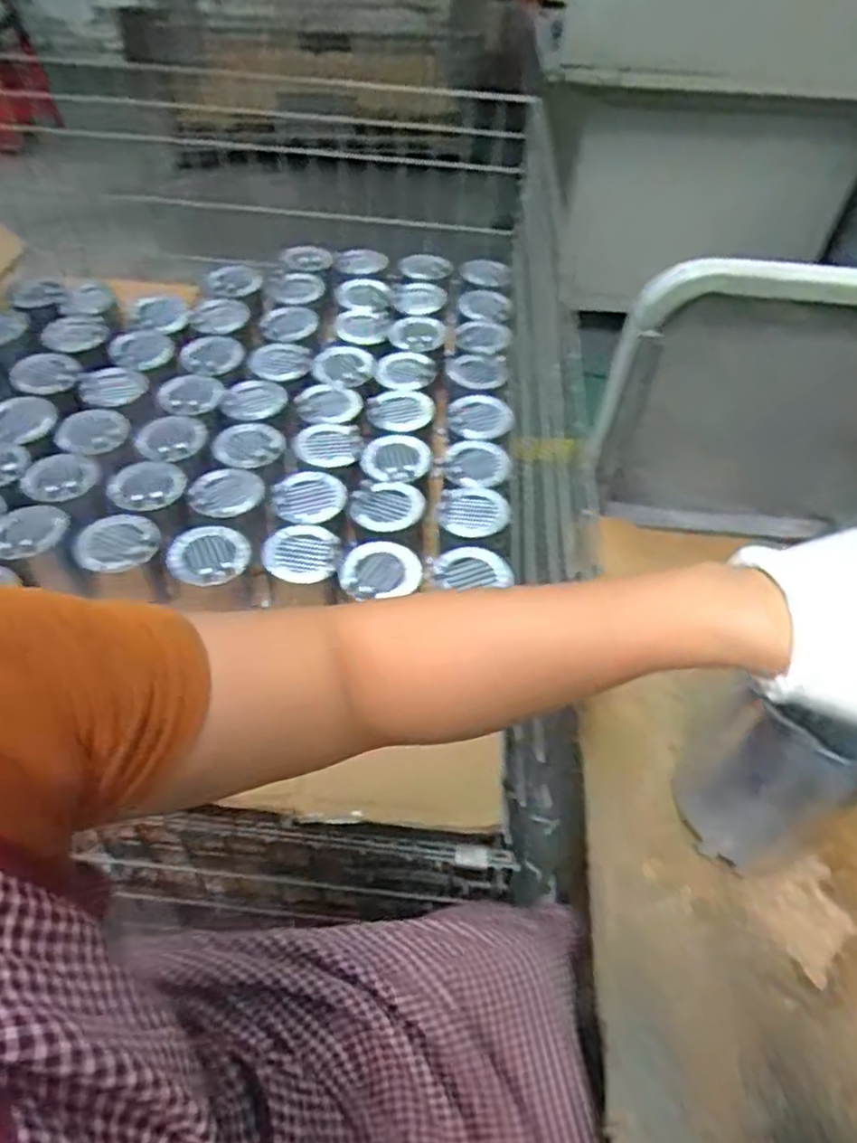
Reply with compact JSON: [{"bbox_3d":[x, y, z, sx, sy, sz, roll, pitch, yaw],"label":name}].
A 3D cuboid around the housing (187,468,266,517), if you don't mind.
[{"bbox_3d":[-0.250,-0.102,0.893,0.089,0.019,0.076,-11,52,-12],"label":"housing"}]

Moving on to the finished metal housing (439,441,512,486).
[{"bbox_3d":[0.062,-0.143,0.952,0.099,0.023,0.074,-8,52,-10],"label":"finished metal housing"}]

